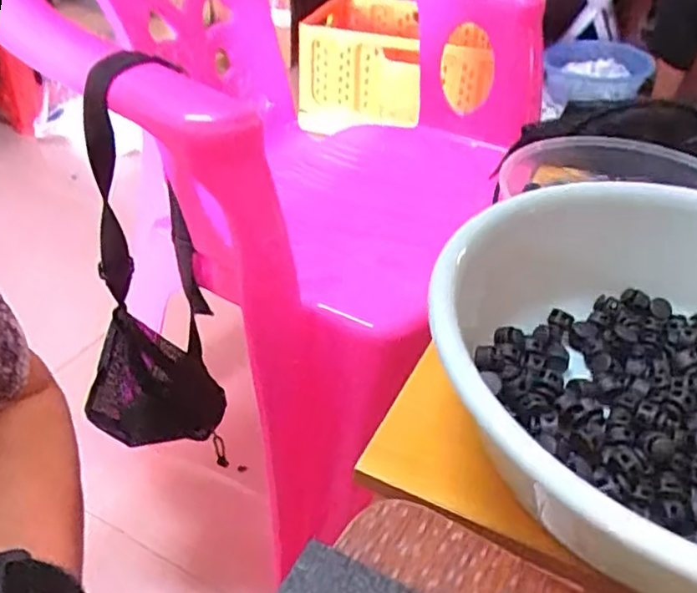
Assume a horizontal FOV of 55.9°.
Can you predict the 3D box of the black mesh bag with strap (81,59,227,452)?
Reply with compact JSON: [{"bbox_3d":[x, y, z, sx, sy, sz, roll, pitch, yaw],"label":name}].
[{"bbox_3d":[-0.172,-0.032,0.632,0.090,0.381,0.165,20,41,20],"label":"black mesh bag with strap"}]

